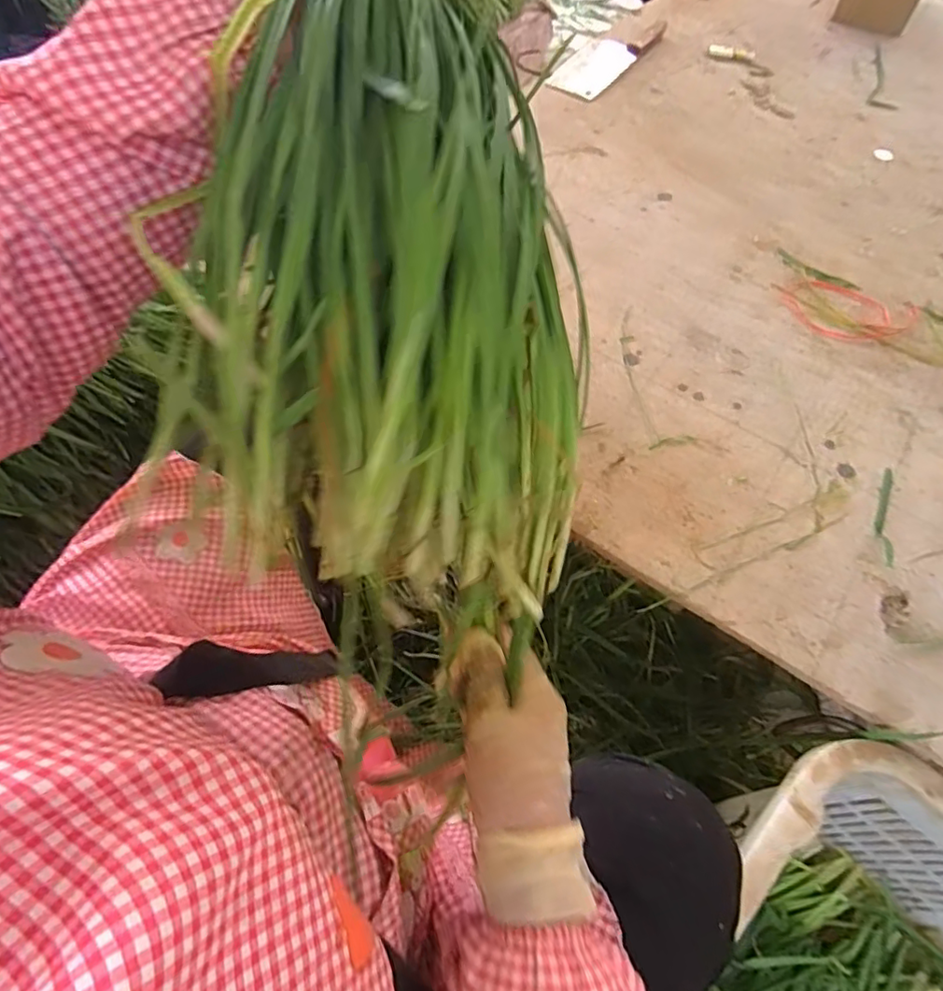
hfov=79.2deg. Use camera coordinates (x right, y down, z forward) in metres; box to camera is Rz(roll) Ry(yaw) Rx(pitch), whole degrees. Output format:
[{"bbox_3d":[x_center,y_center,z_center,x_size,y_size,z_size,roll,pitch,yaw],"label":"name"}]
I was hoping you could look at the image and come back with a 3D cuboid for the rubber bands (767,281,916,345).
[{"bbox_3d":[0.454,-0.226,0.685,0.145,0.005,0.109,-13,61,-8],"label":"rubber bands"}]

